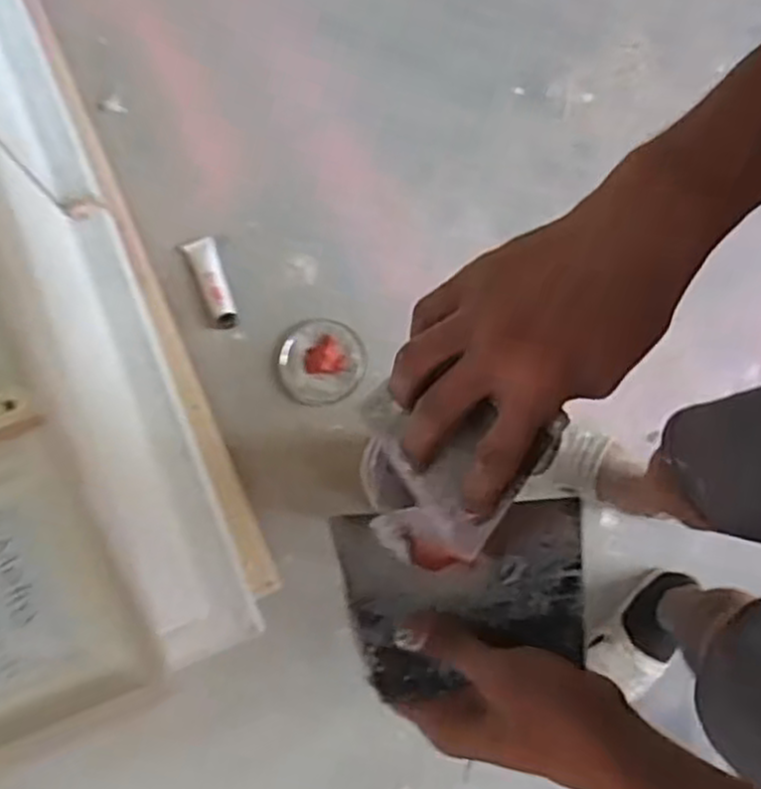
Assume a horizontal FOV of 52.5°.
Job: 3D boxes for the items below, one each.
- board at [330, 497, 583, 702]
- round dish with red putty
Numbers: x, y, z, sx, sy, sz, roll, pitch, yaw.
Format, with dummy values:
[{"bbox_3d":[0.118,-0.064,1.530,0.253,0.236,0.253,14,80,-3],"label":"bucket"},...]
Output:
[{"bbox_3d":[0.052,0.107,0.434,0.141,0.008,0.098,-7,67,-12],"label":"board"},{"bbox_3d":[-0.109,-0.059,1.365,0.158,0.014,0.156,0,78,1],"label":"round dish with red putty"}]

